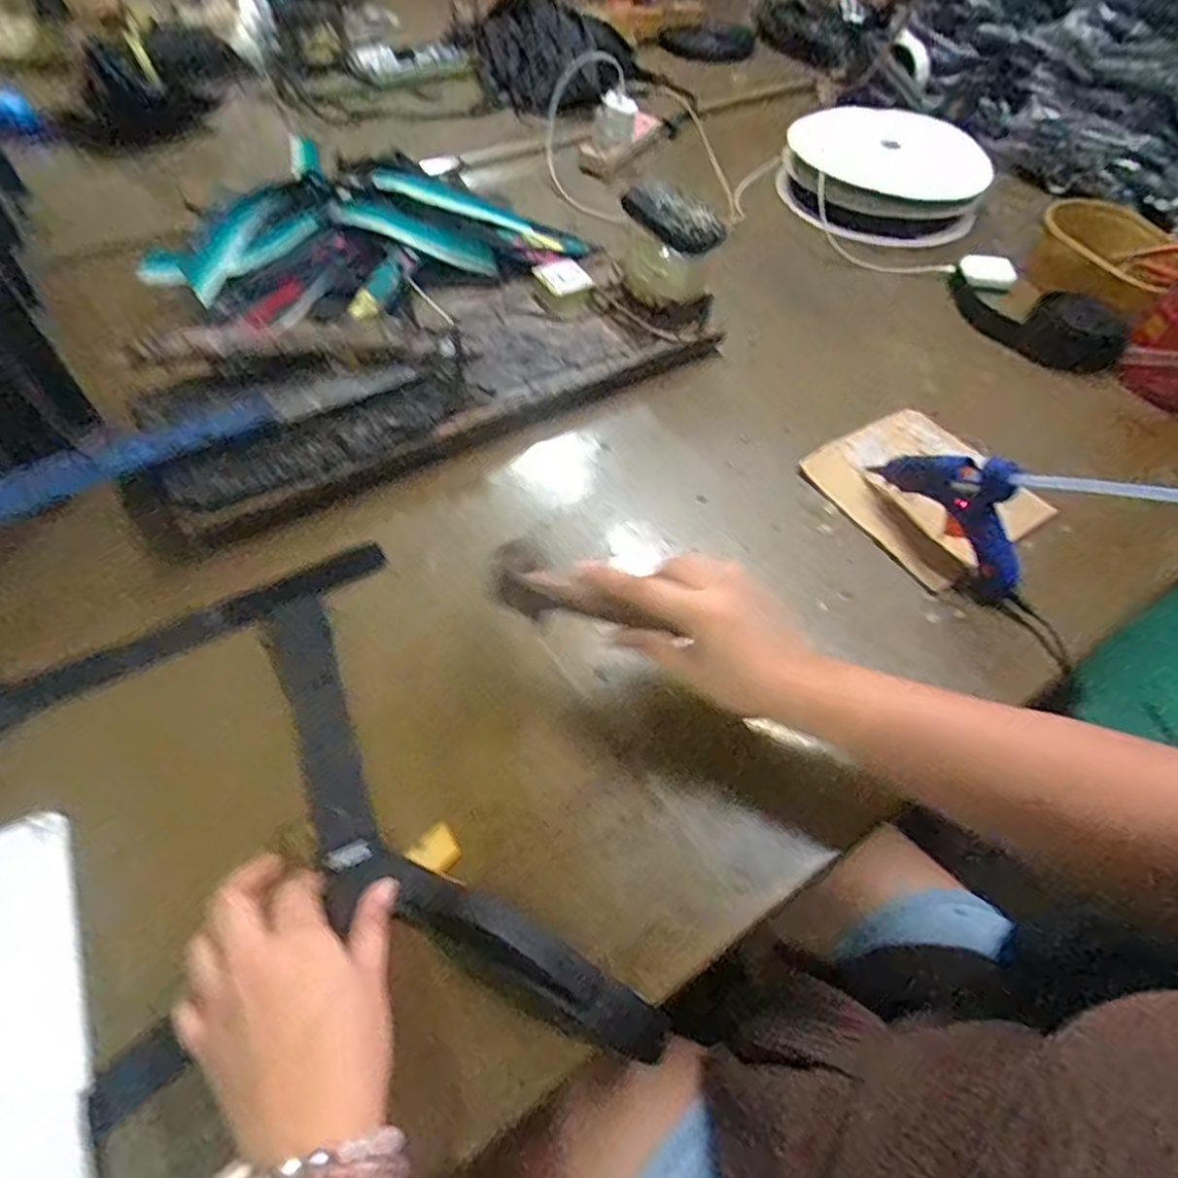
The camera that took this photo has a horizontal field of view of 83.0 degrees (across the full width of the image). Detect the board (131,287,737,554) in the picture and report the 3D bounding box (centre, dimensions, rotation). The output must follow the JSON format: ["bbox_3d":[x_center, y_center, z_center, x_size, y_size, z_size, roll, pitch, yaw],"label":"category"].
[{"bbox_3d":[-0.114,-0.191,0.584,0.505,0.053,0.154,-30,63,-24],"label":"board"}]

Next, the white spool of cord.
[{"bbox_3d":[0.374,-0.532,0.847,0.245,0.060,0.244,3,55,-4],"label":"white spool of cord"}]

